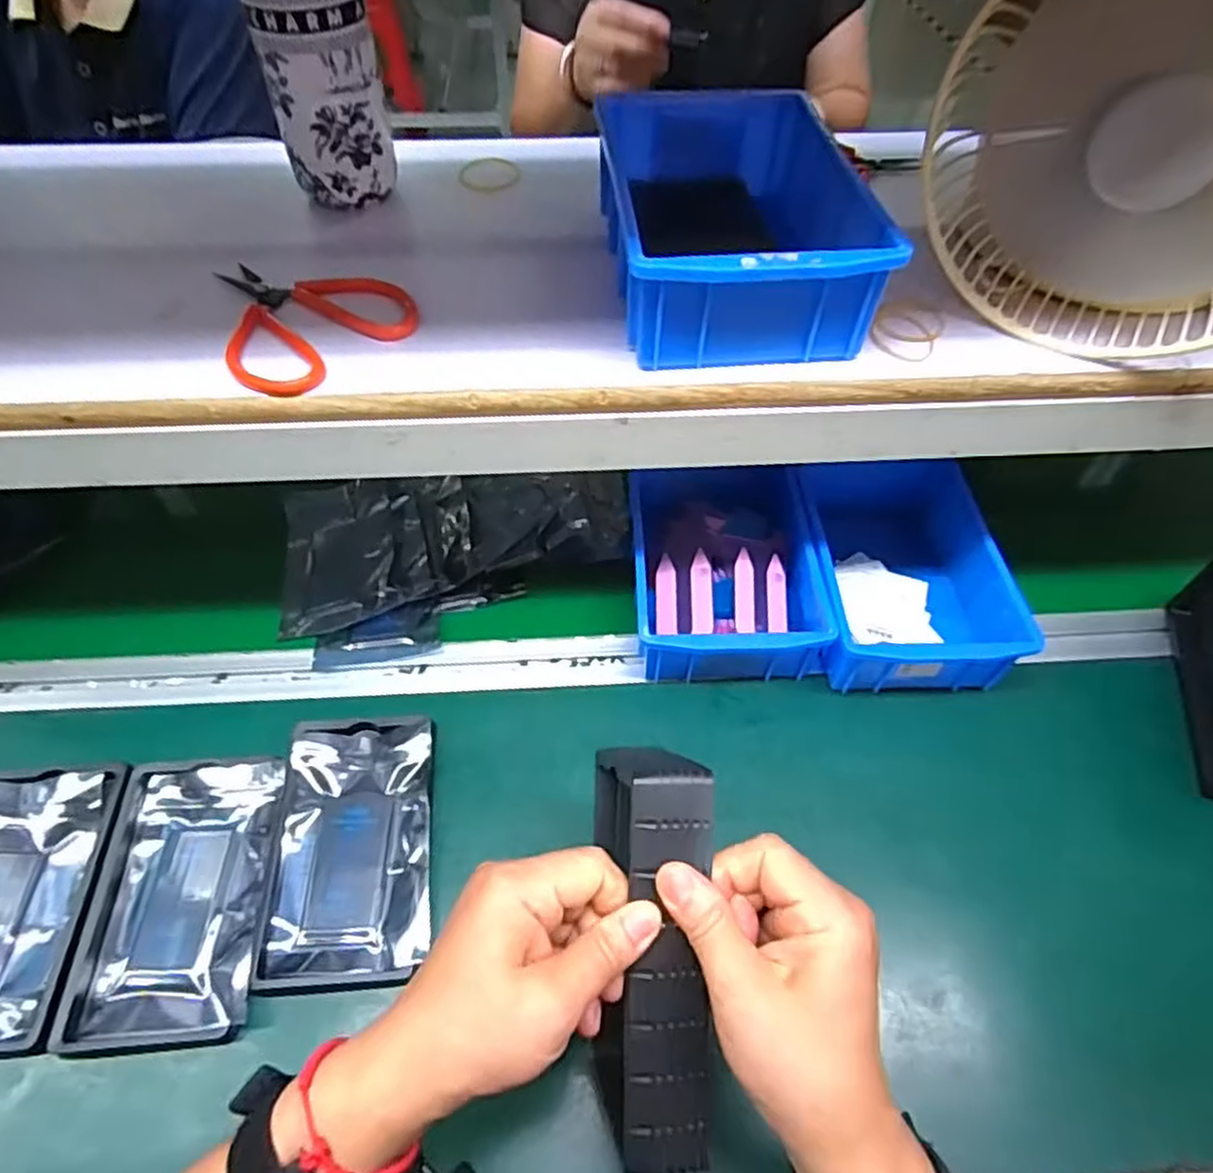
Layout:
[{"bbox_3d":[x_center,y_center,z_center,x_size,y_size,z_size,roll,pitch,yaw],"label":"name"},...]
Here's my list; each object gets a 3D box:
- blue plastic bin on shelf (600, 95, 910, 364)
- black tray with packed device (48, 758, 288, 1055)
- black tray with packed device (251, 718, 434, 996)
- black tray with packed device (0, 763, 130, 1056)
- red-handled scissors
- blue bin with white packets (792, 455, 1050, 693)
[{"bbox_3d":[0.068,-0.206,0.410,0.129,0.063,0.196,-2,53,-3],"label":"blue plastic bin on shelf"},{"bbox_3d":[-0.250,0.179,0.428,0.100,0.013,0.157,-3,54,-3],"label":"black tray with packed device"},{"bbox_3d":[-0.155,0.157,0.449,0.093,0.015,0.159,-4,53,-4],"label":"black tray with packed device"},{"bbox_3d":[-0.353,0.184,0.423,0.098,0.012,0.154,-3,54,-3],"label":"black tray with packed device"},{"bbox_3d":[-0.173,-0.150,0.399,0.110,0.017,0.099,35,60,23],"label":"red-handled scissors"},{"bbox_3d":[0.217,-0.022,0.563,0.130,0.070,0.207,-1,53,-1],"label":"blue bin with white packets"}]

